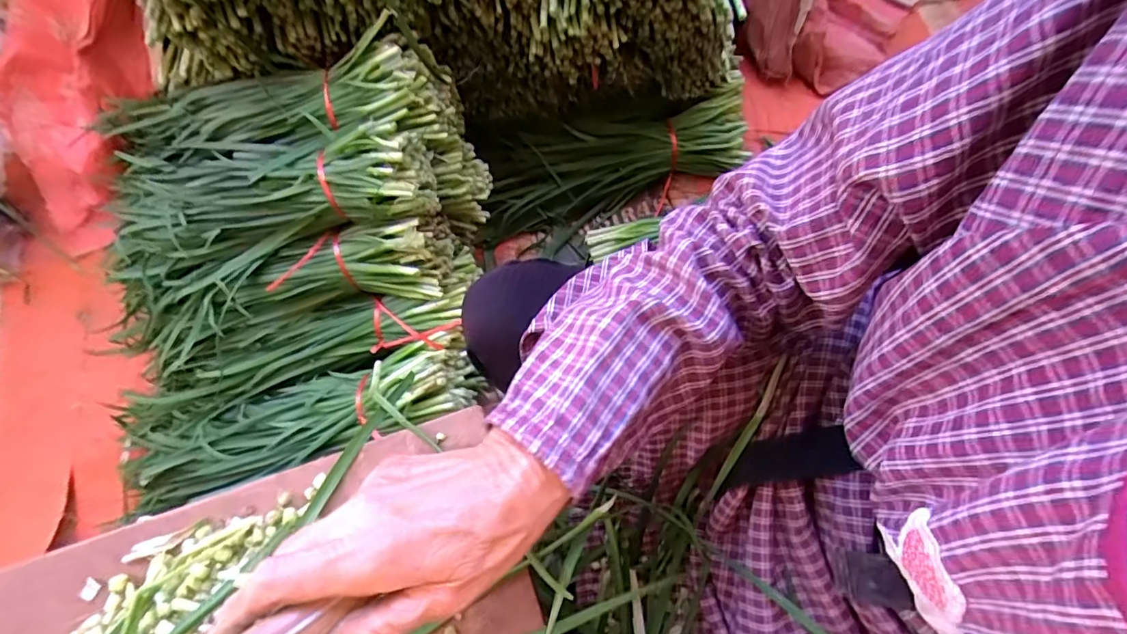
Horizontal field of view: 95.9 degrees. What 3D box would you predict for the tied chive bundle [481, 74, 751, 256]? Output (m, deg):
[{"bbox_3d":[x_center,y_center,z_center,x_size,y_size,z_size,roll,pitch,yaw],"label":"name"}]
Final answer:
[{"bbox_3d":[0.077,-0.250,0.812,0.432,0.076,0.175,-14,74,-5],"label":"tied chive bundle"}]

